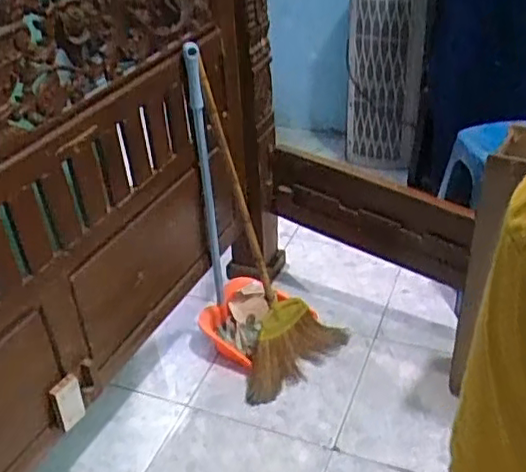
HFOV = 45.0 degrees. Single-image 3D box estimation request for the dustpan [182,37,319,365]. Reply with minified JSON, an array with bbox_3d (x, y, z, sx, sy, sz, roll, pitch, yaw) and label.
[{"bbox_3d":[-0.070,-0.050,1.599,0.238,0.794,0.242,-3,37,3],"label":"dustpan"}]

